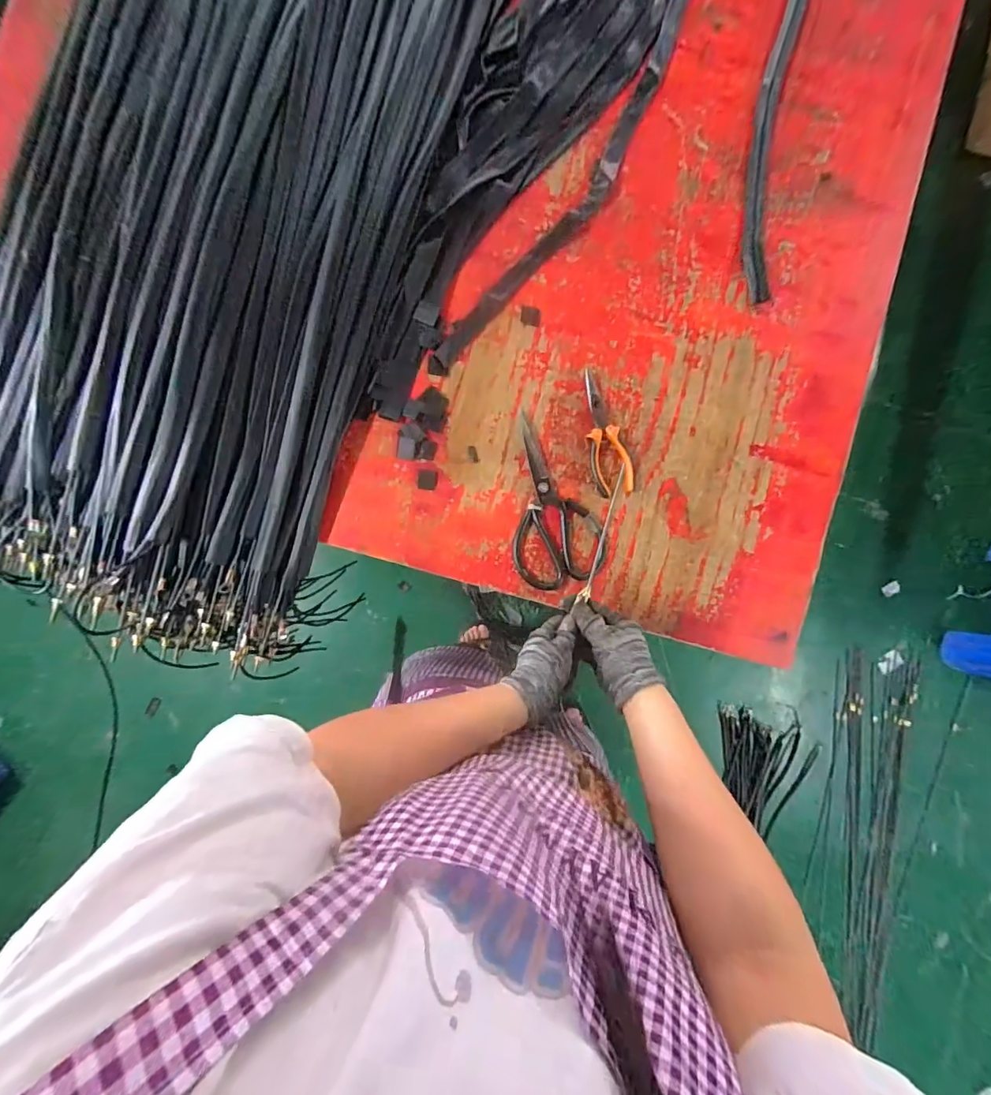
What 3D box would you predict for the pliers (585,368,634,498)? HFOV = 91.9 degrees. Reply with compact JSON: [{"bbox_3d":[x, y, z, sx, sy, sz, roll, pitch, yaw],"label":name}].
[{"bbox_3d":[0.141,-0.148,0.619,0.050,0.024,0.163,-10,88,-1],"label":"pliers"}]

